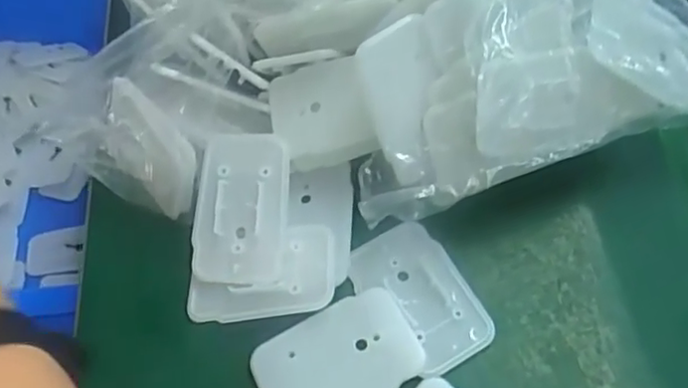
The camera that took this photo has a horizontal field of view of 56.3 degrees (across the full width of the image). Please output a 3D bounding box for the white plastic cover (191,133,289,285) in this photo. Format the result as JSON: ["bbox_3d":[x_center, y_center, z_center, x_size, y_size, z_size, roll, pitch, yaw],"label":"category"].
[{"bbox_3d":[-0.048,0.006,0.297,0.042,0.005,0.069,2,83,14],"label":"white plastic cover"}]

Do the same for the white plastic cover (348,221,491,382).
[{"bbox_3d":[0.034,0.046,0.290,0.043,0.005,0.067,-28,61,-13],"label":"white plastic cover"}]

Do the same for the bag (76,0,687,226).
[{"bbox_3d":[-0.002,-0.109,0.311,0.260,0.119,0.245,-18,61,-9],"label":"bag"}]

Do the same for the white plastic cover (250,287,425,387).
[{"bbox_3d":[-0.003,0.071,0.276,0.069,0.006,0.043,-27,61,-12],"label":"white plastic cover"}]

